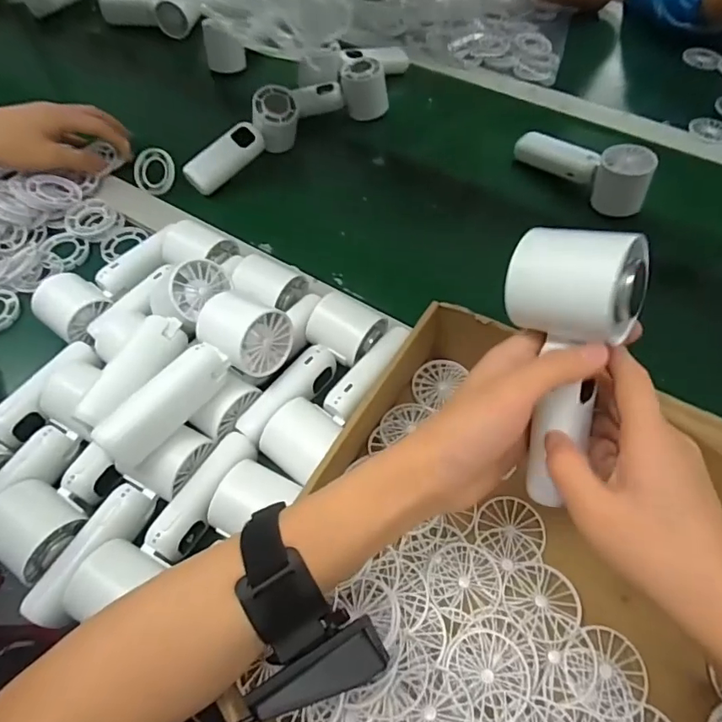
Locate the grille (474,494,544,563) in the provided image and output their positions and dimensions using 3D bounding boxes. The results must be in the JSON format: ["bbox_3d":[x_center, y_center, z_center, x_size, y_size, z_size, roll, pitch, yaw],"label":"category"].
[{"bbox_3d":[0.112,0.125,0.377,0.049,0.007,0.046,9,60,8],"label":"grille"}]

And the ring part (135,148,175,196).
[{"bbox_3d":[-0.245,-0.224,0.596,0.049,0.014,0.051,1,95,8],"label":"ring part"}]

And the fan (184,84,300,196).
[{"bbox_3d":[-0.140,-0.260,0.597,0.153,0.063,0.042,-36,64,-18],"label":"fan"}]

